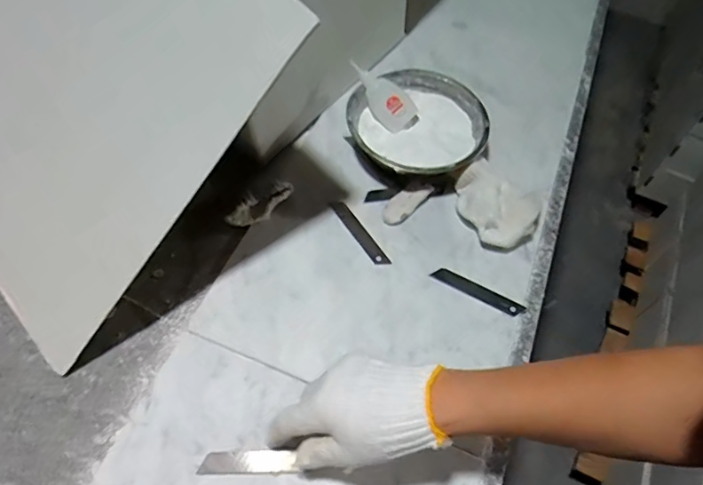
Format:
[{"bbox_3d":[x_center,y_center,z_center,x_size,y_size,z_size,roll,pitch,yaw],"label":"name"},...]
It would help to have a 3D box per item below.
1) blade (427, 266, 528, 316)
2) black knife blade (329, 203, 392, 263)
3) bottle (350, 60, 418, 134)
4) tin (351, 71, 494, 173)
[{"bbox_3d":[0.133,0.052,0.537,0.099,0.005,0.019,26,51,9],"label":"blade"},{"bbox_3d":[0.008,-0.011,0.569,0.019,0.004,0.098,-23,60,-30],"label":"black knife blade"},{"bbox_3d":[0.037,-0.177,0.617,0.045,0.020,0.093,-44,98,1],"label":"bottle"},{"bbox_3d":[0.081,-0.138,0.618,0.156,0.051,0.163,0,58,-1],"label":"tin"}]

